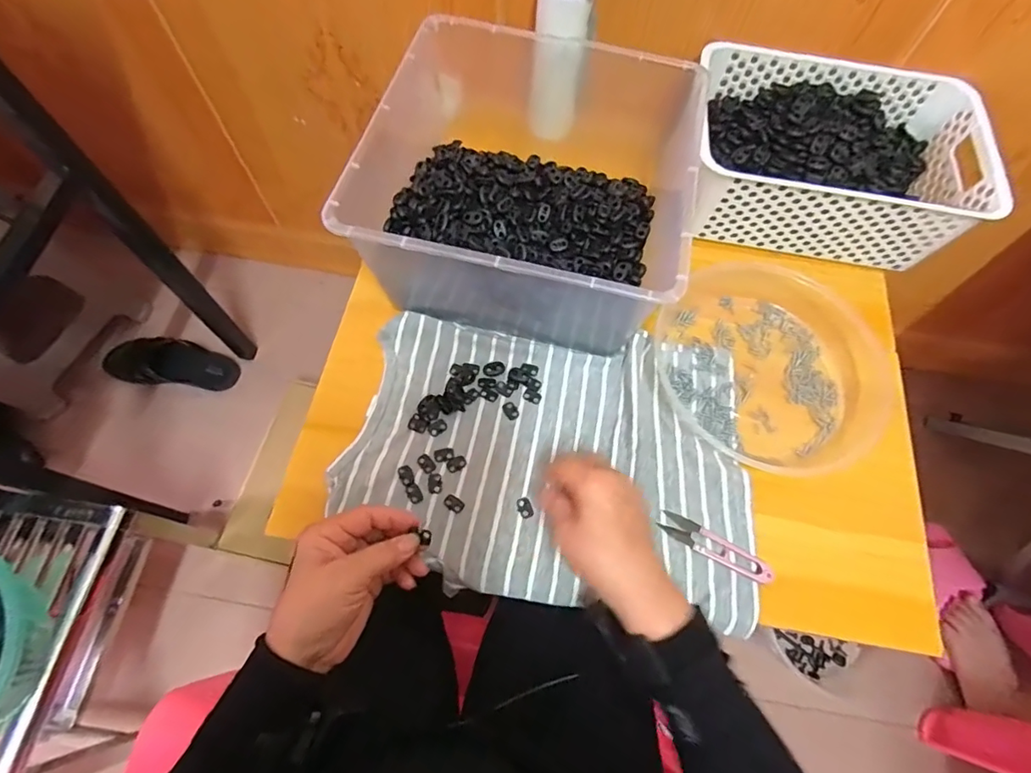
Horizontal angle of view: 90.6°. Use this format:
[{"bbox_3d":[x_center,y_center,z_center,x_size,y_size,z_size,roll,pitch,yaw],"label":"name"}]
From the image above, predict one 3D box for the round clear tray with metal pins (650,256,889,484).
[{"bbox_3d":[0.265,-0.035,0.522,0.219,0.046,0.229,1,67,-2],"label":"round clear tray with metal pins"}]

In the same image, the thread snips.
[{"bbox_3d":[0.178,0.143,0.454,0.100,0.011,0.024,28,69,9],"label":"thread snips"}]

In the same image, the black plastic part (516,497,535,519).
[{"bbox_3d":[0.009,0.110,0.464,0.013,0.004,0.019,-29,71,-13],"label":"black plastic part"}]

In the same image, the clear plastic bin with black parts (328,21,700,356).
[{"bbox_3d":[0.019,-0.214,0.525,0.287,0.139,0.323,13,67,3],"label":"clear plastic bin with black parts"}]

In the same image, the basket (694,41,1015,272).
[{"bbox_3d":[0.347,-0.259,0.579,0.297,0.096,0.202,11,67,2],"label":"basket"}]

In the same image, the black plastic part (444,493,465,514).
[{"bbox_3d":[-0.056,0.106,0.463,0.019,0.004,0.013,37,71,12],"label":"black plastic part"}]

